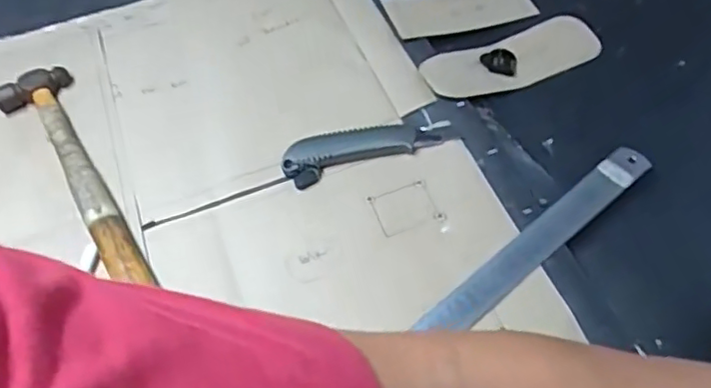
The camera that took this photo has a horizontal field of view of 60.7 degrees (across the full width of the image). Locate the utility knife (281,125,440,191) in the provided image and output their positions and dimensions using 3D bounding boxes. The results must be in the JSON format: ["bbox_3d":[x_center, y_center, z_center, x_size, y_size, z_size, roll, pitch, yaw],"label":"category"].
[{"bbox_3d":[-0.001,-0.043,0.567,0.133,0.019,0.041,-15,56,-7],"label":"utility knife"}]

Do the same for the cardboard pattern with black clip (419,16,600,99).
[{"bbox_3d":[0.165,-0.142,0.636,0.199,0.012,0.066,-20,61,-15],"label":"cardboard pattern with black clip"}]

